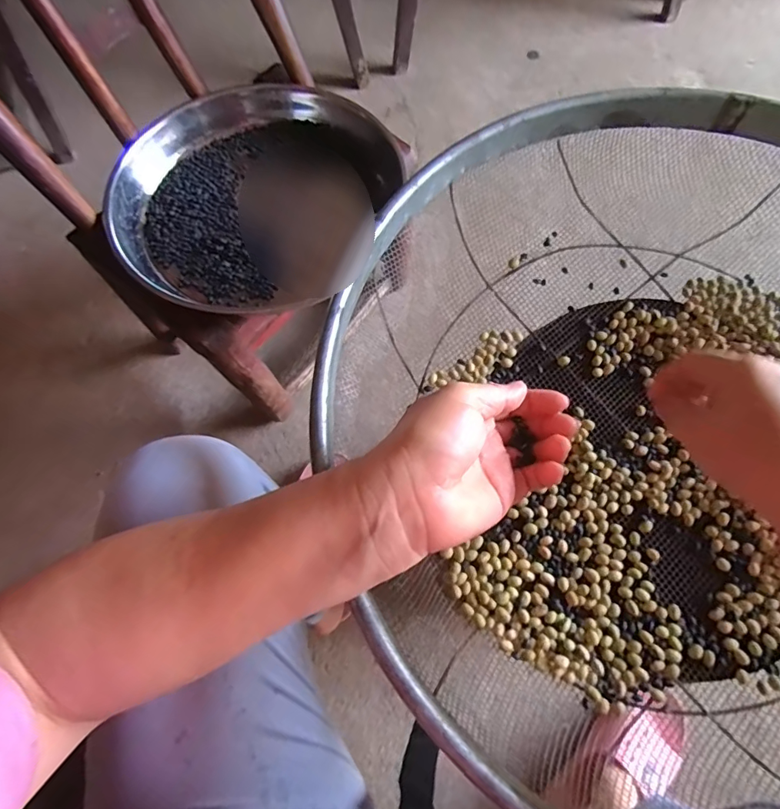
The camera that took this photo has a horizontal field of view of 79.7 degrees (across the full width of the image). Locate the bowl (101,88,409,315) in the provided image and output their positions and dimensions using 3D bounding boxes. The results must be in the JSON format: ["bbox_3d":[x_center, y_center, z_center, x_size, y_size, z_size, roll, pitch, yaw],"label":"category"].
[{"bbox_3d":[-0.152,-0.244,0.554,0.318,0.098,0.285,-3,71,0],"label":"bowl"}]

